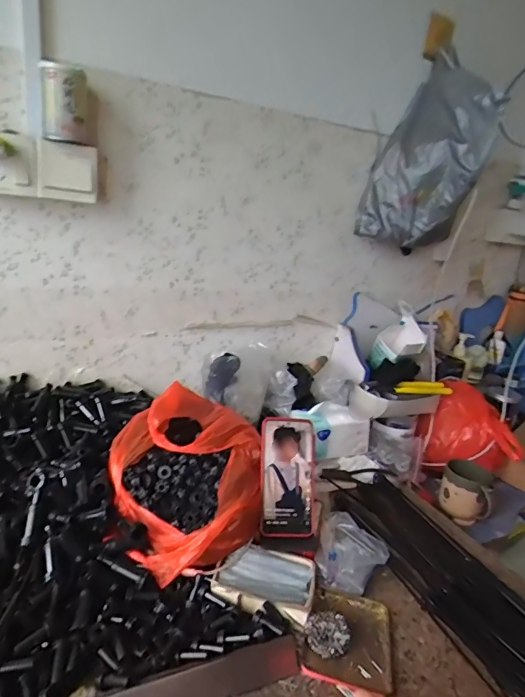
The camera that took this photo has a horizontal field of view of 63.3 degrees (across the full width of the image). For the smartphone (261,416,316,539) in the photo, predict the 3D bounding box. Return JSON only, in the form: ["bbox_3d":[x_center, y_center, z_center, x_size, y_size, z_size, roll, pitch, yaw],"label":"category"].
[{"bbox_3d":[0.037,0.185,0.620,0.078,0.166,0.013,3,-16,-9],"label":"smartphone"}]

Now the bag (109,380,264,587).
[{"bbox_3d":[-0.104,0.171,0.618,0.209,0.122,0.244,-3,21,-26],"label":"bag"}]

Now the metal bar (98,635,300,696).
[{"bbox_3d":[-0.093,0.353,0.429,0.283,0.010,0.041,0,58,-25],"label":"metal bar"}]

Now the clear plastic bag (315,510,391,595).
[{"bbox_3d":[0.130,0.296,0.621,0.097,0.049,0.120,12,19,17],"label":"clear plastic bag"}]

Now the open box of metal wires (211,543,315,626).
[{"bbox_3d":[0.005,0.301,0.564,0.121,0.014,0.097,10,19,11],"label":"open box of metal wires"}]

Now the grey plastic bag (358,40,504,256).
[{"bbox_3d":[0.327,-0.396,0.874,0.204,0.339,0.242,11,19,12],"label":"grey plastic bag"}]

